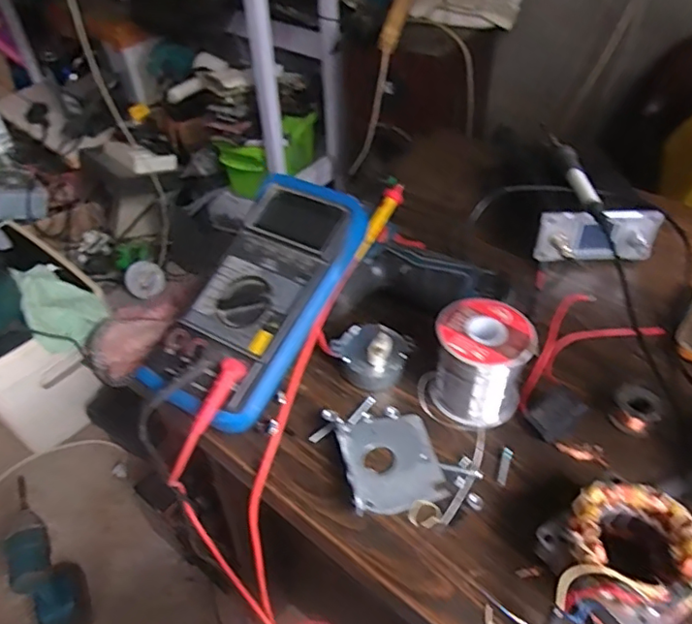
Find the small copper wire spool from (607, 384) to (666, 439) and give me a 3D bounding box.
[{"bbox_3d":[0.208,0.070,0.404,0.030,0.028,0.029,30,51,28],"label":"small copper wire spool"}]

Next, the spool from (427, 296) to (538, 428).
[{"bbox_3d":[0.096,0.038,0.406,0.064,0.073,0.059,0,43,0],"label":"spool"}]

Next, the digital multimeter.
[{"bbox_3d":[-0.064,-0.013,0.420,0.093,0.047,0.197,22,71,22],"label":"digital multimeter"}]

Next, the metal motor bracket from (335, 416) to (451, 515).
[{"bbox_3d":[0.031,0.101,0.383,0.062,0.006,0.070,-8,43,-8],"label":"metal motor bracket"}]

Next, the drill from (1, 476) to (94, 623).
[{"bbox_3d":[-0.528,0.434,0.963,0.100,0.259,0.174,-28,49,-26],"label":"drill"}]

